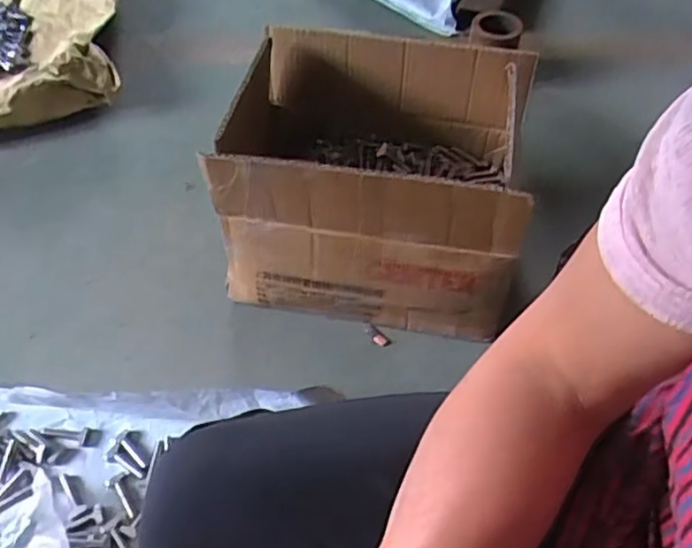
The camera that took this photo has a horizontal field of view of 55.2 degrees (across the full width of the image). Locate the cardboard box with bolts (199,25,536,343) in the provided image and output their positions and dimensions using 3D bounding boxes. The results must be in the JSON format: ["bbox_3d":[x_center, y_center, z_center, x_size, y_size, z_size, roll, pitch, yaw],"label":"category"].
[{"bbox_3d":[0.029,-0.112,0.801,0.355,0.261,0.246,7,55,13],"label":"cardboard box with bolts"}]

